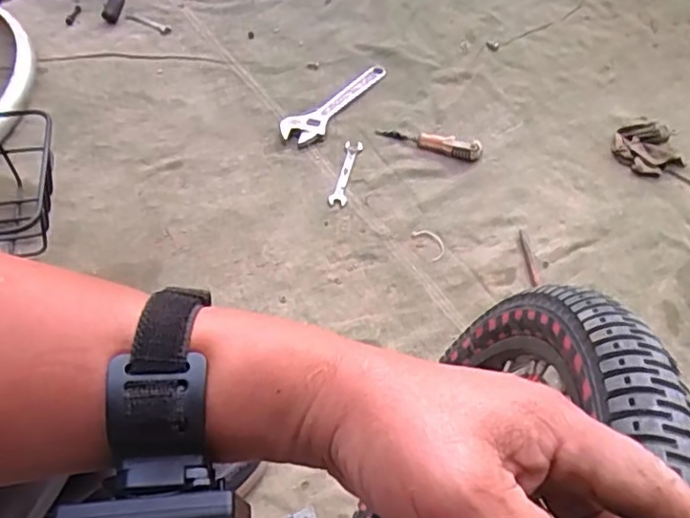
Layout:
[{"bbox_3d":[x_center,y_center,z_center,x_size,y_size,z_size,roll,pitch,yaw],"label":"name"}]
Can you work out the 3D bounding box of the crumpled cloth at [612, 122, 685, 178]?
[{"bbox_3d":[0.537,-0.197,1.113,0.117,0.031,0.111,-6,53,-7],"label":"crumpled cloth"}]

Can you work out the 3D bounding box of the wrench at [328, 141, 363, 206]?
[{"bbox_3d":[0.000,-0.142,1.035,0.029,0.010,0.129,16,62,0],"label":"wrench"}]

